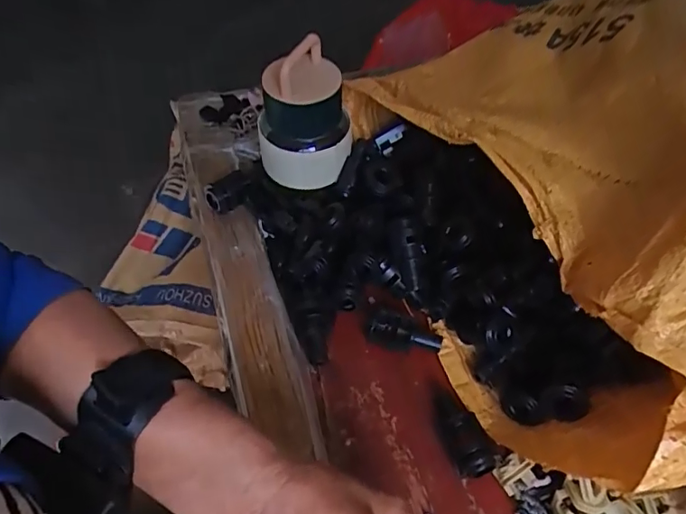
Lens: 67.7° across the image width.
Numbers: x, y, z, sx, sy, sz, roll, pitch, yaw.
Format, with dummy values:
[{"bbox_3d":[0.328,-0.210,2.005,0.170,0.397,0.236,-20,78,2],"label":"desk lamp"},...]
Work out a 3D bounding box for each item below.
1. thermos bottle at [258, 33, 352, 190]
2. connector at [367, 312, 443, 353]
[{"bbox_3d":[-0.033,-0.119,0.415,0.072,0.105,0.080,-5,53,-3],"label":"thermos bottle"},{"bbox_3d":[0.046,0.055,0.374,0.053,0.014,0.022,11,54,9],"label":"connector"}]

